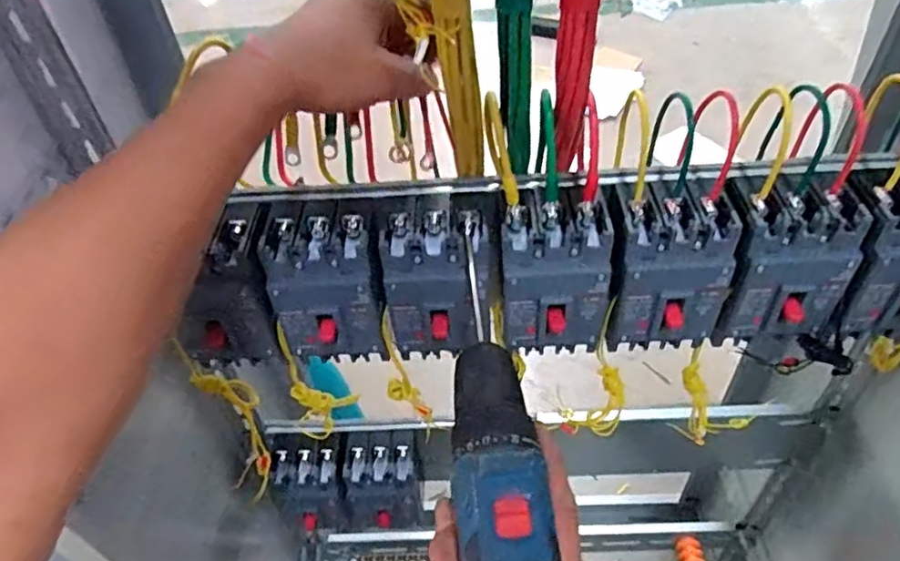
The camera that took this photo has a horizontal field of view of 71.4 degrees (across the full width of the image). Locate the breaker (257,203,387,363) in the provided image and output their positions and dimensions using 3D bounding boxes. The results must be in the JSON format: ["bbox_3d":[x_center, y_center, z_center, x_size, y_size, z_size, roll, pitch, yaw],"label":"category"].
[{"bbox_3d":[-0.091,0.006,0.476,0.080,0.107,0.077,-6,46,-2],"label":"breaker"}]

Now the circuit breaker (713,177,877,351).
[{"bbox_3d":[0.242,-0.011,0.459,0.083,0.104,0.068,2,46,6],"label":"circuit breaker"}]

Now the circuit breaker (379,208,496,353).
[{"bbox_3d":[-0.009,-0.001,0.464,0.078,0.092,0.074,-2,46,3],"label":"circuit breaker"}]

